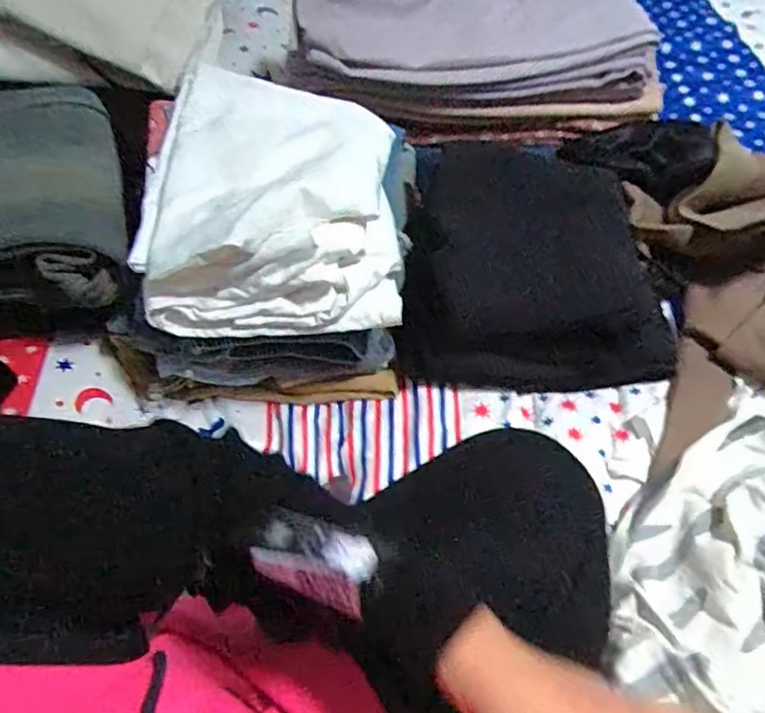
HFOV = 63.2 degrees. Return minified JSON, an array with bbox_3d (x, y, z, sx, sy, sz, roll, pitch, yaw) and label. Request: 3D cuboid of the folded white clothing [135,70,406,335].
[{"bbox_3d":[-0.107,-0.158,0.612,0.237,0.099,0.277,-3,53,1],"label":"folded white clothing"}]

